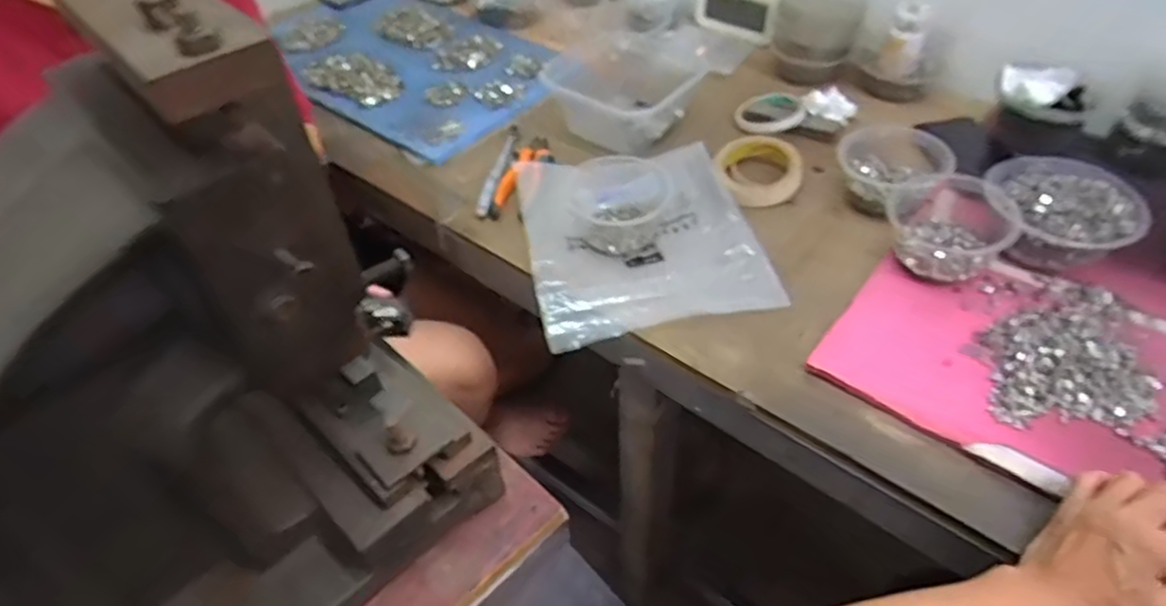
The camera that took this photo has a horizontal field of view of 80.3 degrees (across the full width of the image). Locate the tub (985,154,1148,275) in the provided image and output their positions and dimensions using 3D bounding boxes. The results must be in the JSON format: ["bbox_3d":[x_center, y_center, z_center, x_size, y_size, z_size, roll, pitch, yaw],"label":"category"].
[{"bbox_3d":[0.484,-0.097,0.703,0.114,0.057,0.135,6,47,9],"label":"tub"}]

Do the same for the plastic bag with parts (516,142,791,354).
[{"bbox_3d":[0.062,-0.082,0.745,0.243,0.040,0.260,-9,47,-6],"label":"plastic bag with parts"}]

